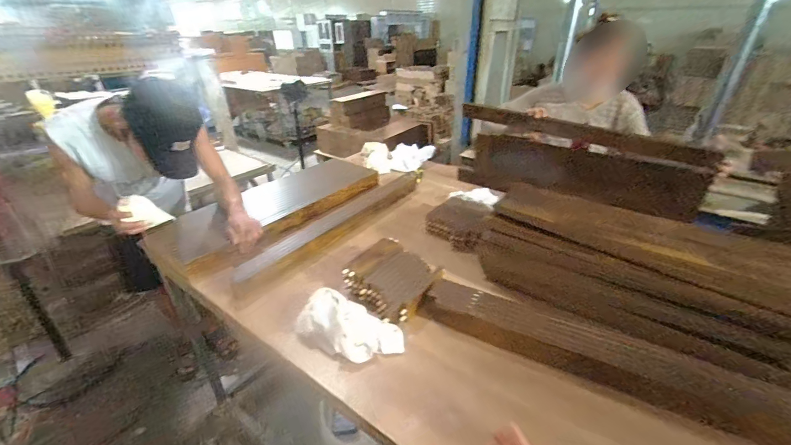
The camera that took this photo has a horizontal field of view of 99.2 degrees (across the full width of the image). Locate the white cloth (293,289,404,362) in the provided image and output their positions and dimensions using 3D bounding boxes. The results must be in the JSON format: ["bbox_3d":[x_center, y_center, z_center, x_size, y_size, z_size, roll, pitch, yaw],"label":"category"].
[{"bbox_3d":[-0.106,0.238,0.763,0.249,0.069,0.135,15,34,24],"label":"white cloth"}]

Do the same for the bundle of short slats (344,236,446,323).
[{"bbox_3d":[-0.017,0.142,0.908,0.210,0.072,0.255,-26,39,-36],"label":"bundle of short slats"}]

